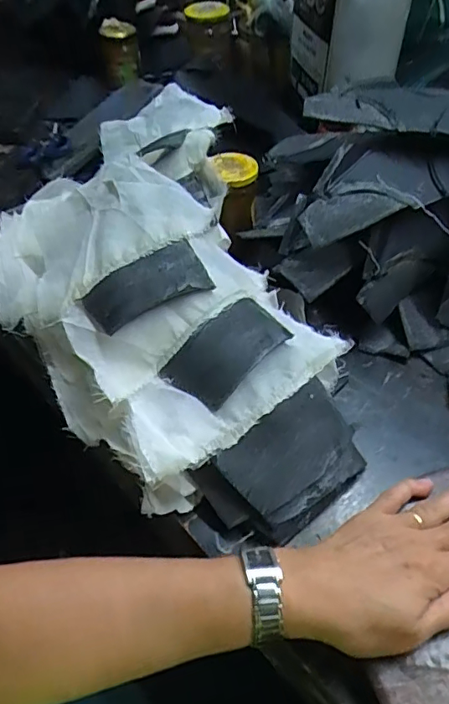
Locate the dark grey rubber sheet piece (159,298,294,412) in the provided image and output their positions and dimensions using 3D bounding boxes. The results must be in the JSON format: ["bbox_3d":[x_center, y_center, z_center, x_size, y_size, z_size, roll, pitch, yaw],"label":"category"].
[{"bbox_3d":[0.004,-0.002,0.437,0.102,0.028,0.059,-35,56,-26],"label":"dark grey rubber sheet piece"}]

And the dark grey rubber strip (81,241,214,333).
[{"bbox_3d":[-0.070,-0.057,0.466,0.107,0.015,0.062,-26,56,-6],"label":"dark grey rubber strip"}]

